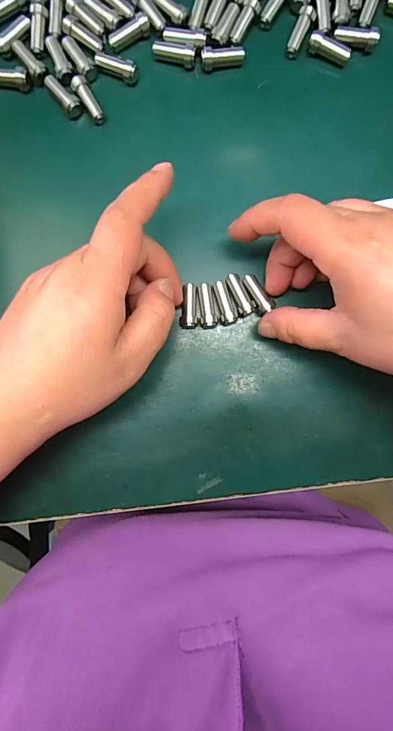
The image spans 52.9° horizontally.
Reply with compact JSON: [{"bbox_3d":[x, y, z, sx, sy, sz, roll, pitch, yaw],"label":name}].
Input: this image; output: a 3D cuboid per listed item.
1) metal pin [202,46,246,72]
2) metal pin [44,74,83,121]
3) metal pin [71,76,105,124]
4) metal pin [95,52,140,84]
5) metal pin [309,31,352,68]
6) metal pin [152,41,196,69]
[{"bbox_3d":[0.017,-0.190,0.244,0.027,0.007,0.010,-11,91,-1],"label":"metal pin"},{"bbox_3d":[-0.083,-0.167,0.243,0.029,0.008,0.011,45,90,-1],"label":"metal pin"},{"bbox_3d":[-0.067,-0.164,0.244,0.009,0.009,0.027,-32,91,-1],"label":"metal pin"},{"bbox_3d":[-0.050,-0.184,0.243,0.027,0.009,0.011,18,90,-1],"label":"metal pin"},{"bbox_3d":[0.082,-0.195,0.244,0.027,0.009,0.009,24,90,-1],"label":"metal pin"},{"bbox_3d":[-0.014,-0.192,0.243,0.026,0.008,0.009,9,90,-1],"label":"metal pin"}]

